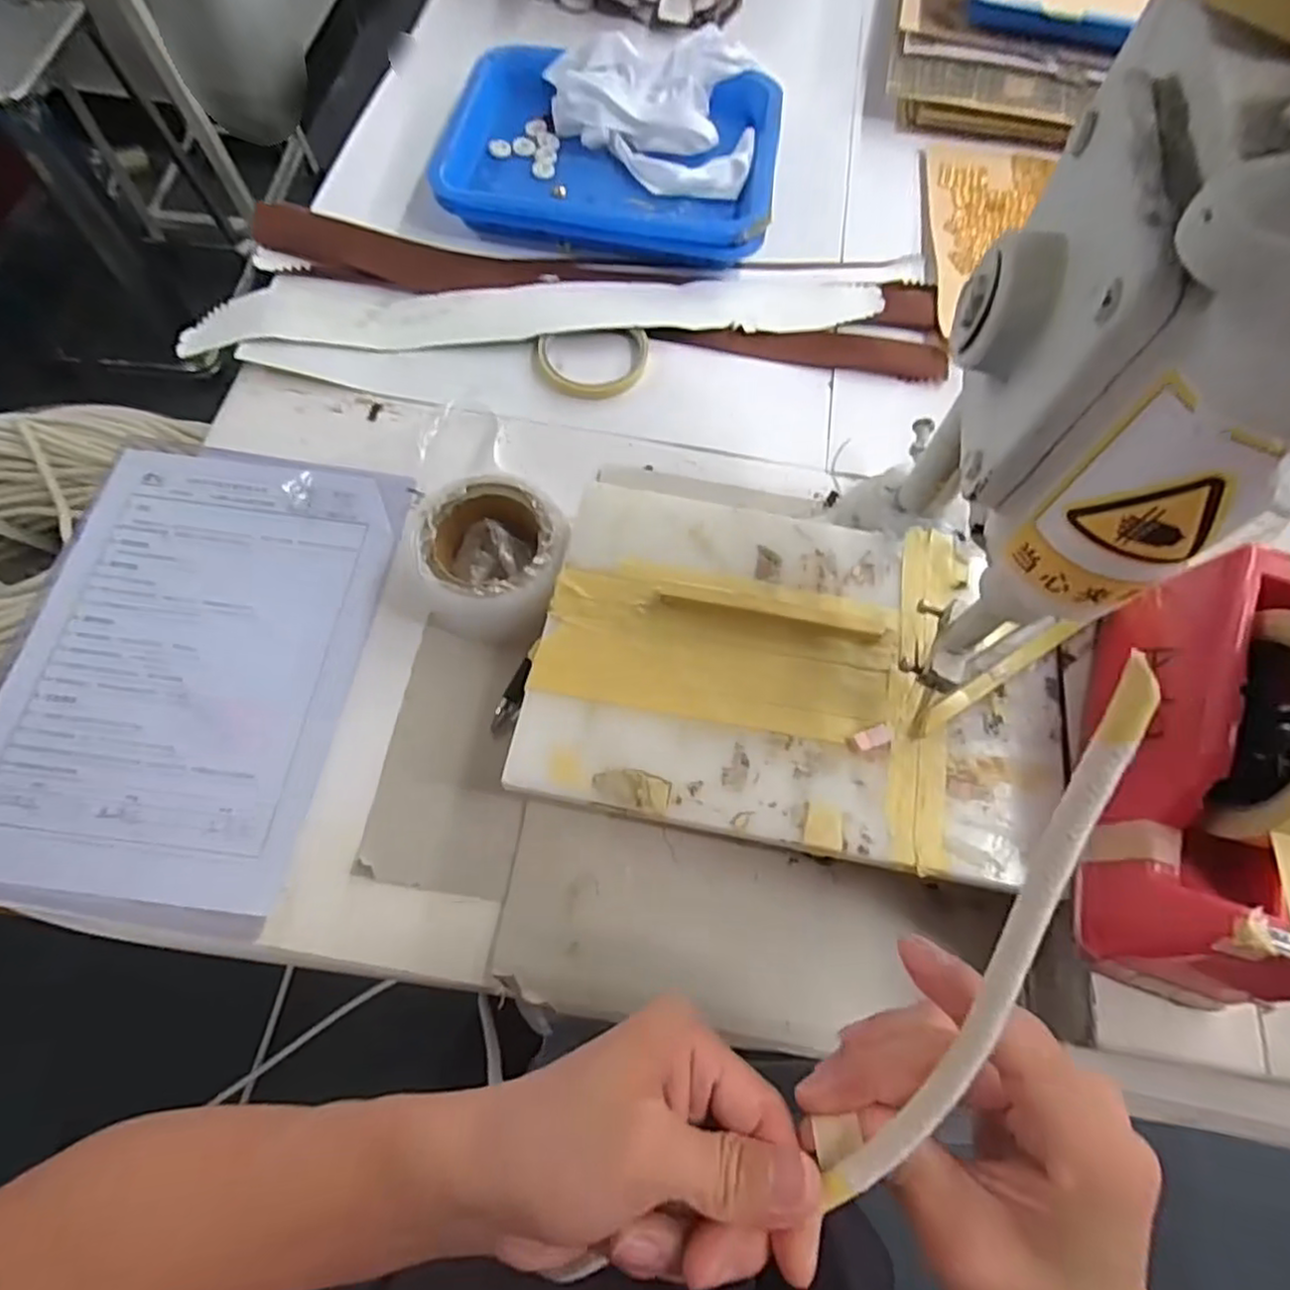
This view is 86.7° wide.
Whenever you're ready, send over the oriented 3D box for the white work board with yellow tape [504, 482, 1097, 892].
[{"bbox_3d":[0.094,0.012,0.395,0.304,0.010,0.201,11,68,3],"label":"white work board with yellow tape"}]

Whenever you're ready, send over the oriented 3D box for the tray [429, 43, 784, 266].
[{"bbox_3d":[-0.028,-0.439,0.607,0.286,0.041,0.204,8,68,0],"label":"tray"}]

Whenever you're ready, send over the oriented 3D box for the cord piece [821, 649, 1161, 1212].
[{"bbox_3d":[0.098,0.091,0.193,0.026,0.010,0.186,18,108,5],"label":"cord piece"}]

